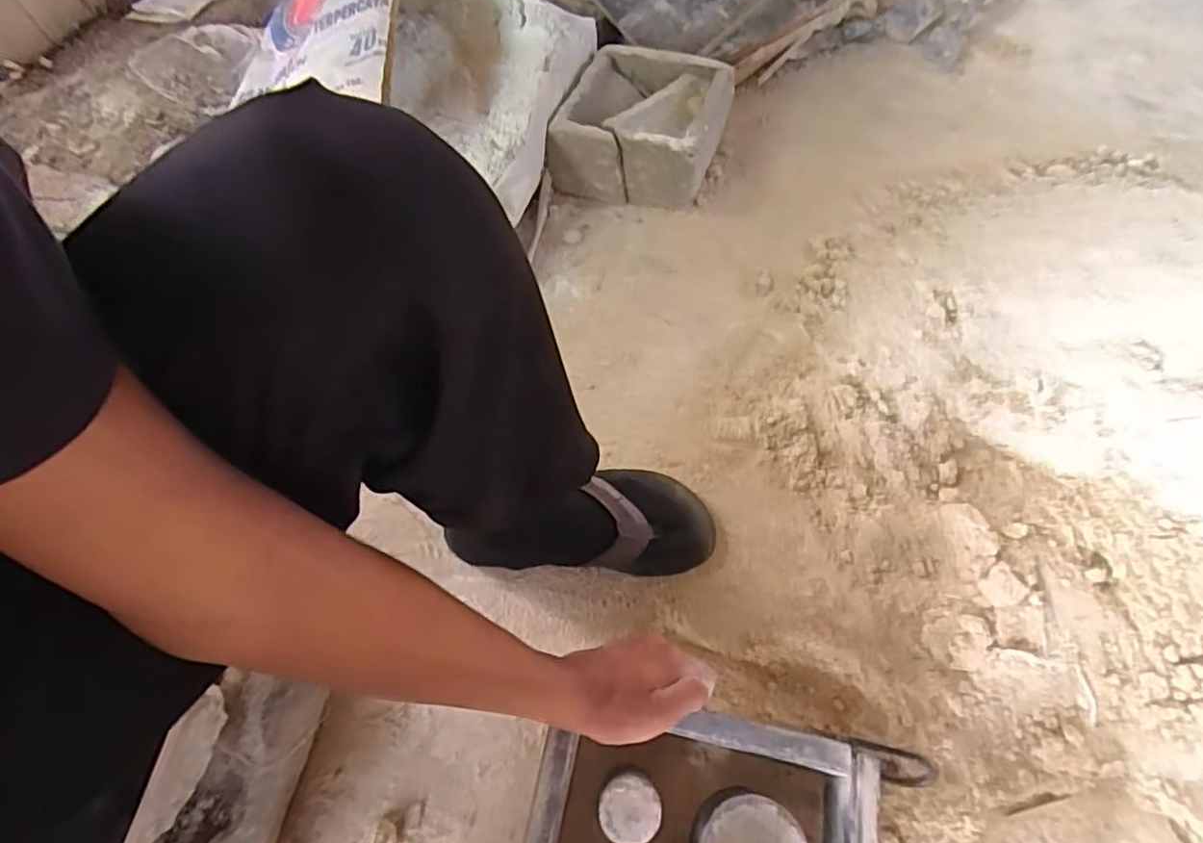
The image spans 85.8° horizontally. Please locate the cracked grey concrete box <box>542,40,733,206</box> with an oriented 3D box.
[{"bbox_3d":[0.056,-0.386,0.856,0.191,0.102,0.195,18,65,11],"label":"cracked grey concrete box"}]

